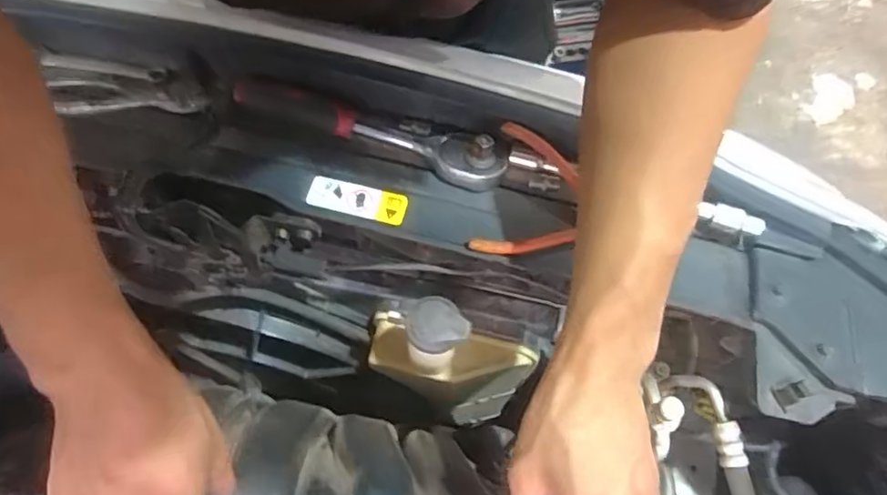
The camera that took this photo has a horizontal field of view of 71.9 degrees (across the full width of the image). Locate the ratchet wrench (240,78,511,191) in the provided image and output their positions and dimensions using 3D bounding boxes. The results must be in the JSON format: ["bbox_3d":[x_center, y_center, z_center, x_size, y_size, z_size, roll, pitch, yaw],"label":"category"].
[{"bbox_3d":[-0.061,-0.097,0.498,0.227,0.033,0.040,15,66,5],"label":"ratchet wrench"}]

